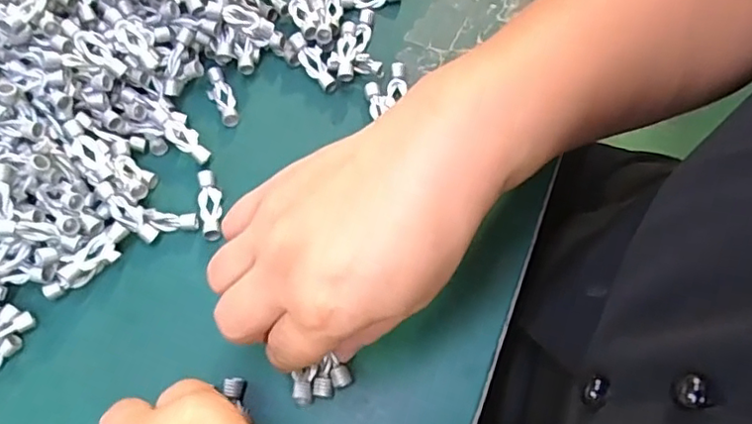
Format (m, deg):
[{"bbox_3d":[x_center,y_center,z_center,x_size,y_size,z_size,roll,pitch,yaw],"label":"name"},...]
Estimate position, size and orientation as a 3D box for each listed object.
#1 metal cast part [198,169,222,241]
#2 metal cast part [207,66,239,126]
[{"bbox_3d":[-0.086,-0.004,0.311,0.011,0.007,0.039,-13,66,-3],"label":"metal cast part"},{"bbox_3d":[-0.087,-0.065,0.337,0.013,0.009,0.036,-24,68,-8],"label":"metal cast part"}]

